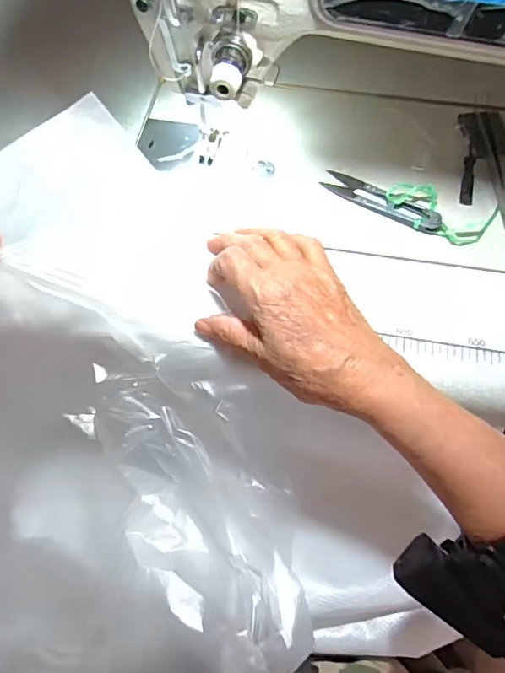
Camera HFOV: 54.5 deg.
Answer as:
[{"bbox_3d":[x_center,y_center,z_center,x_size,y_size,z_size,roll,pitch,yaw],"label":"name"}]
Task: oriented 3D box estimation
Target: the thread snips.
[{"bbox_3d":[0.104,-0.111,0.393,0.100,0.012,0.024,30,68,13],"label":"thread snips"}]

